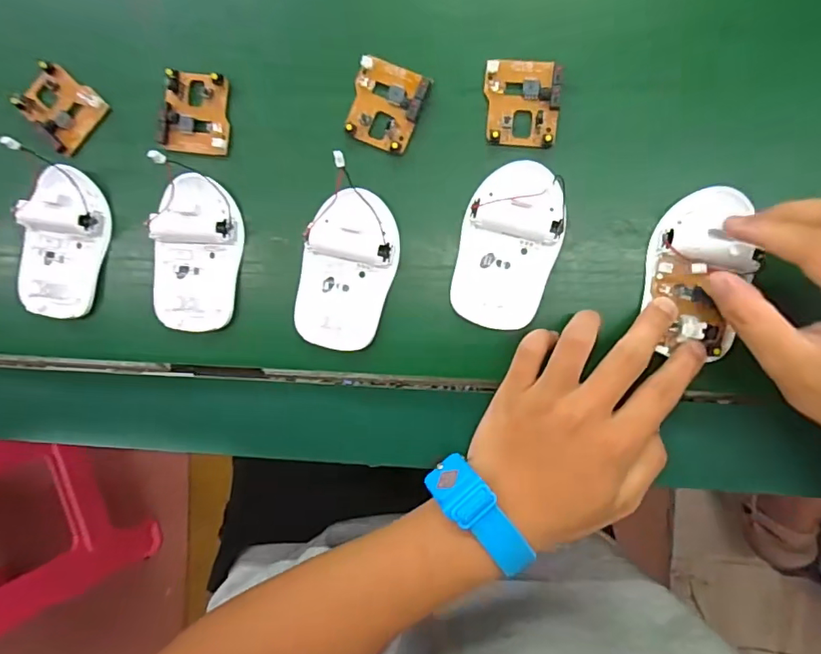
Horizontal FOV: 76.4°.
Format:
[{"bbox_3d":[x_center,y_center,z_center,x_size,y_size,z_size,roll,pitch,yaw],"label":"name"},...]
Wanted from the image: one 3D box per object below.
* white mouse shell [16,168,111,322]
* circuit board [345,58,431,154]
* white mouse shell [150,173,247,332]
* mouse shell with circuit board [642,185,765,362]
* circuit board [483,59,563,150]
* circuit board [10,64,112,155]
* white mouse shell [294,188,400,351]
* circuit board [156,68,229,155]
[{"bbox_3d":[-0.232,-0.055,0.346,0.053,0.020,0.095,15,95,5],"label":"white mouse shell"},{"bbox_3d":[-0.016,-0.136,0.320,0.044,0.008,0.050,23,95,5],"label":"circuit board"},{"bbox_3d":[-0.139,-0.047,0.334,0.055,0.021,0.096,9,94,6],"label":"white mouse shell"},{"bbox_3d":[0.166,-0.031,0.297,0.054,0.018,0.094,6,94,6],"label":"mouse shell with circuit board"},{"bbox_3d":[0.066,-0.134,0.311,0.044,0.008,0.050,5,94,6],"label":"circuit board"},{"bbox_3d":[-0.232,-0.144,0.346,0.048,0.014,0.044,38,96,3],"label":"circuit board"},{"bbox_3d":[-0.040,-0.035,0.324,0.058,0.016,0.095,18,95,5],"label":"white mouse shell"},{"bbox_3d":[-0.137,-0.137,0.336,0.043,0.014,0.050,8,94,6],"label":"circuit board"}]

